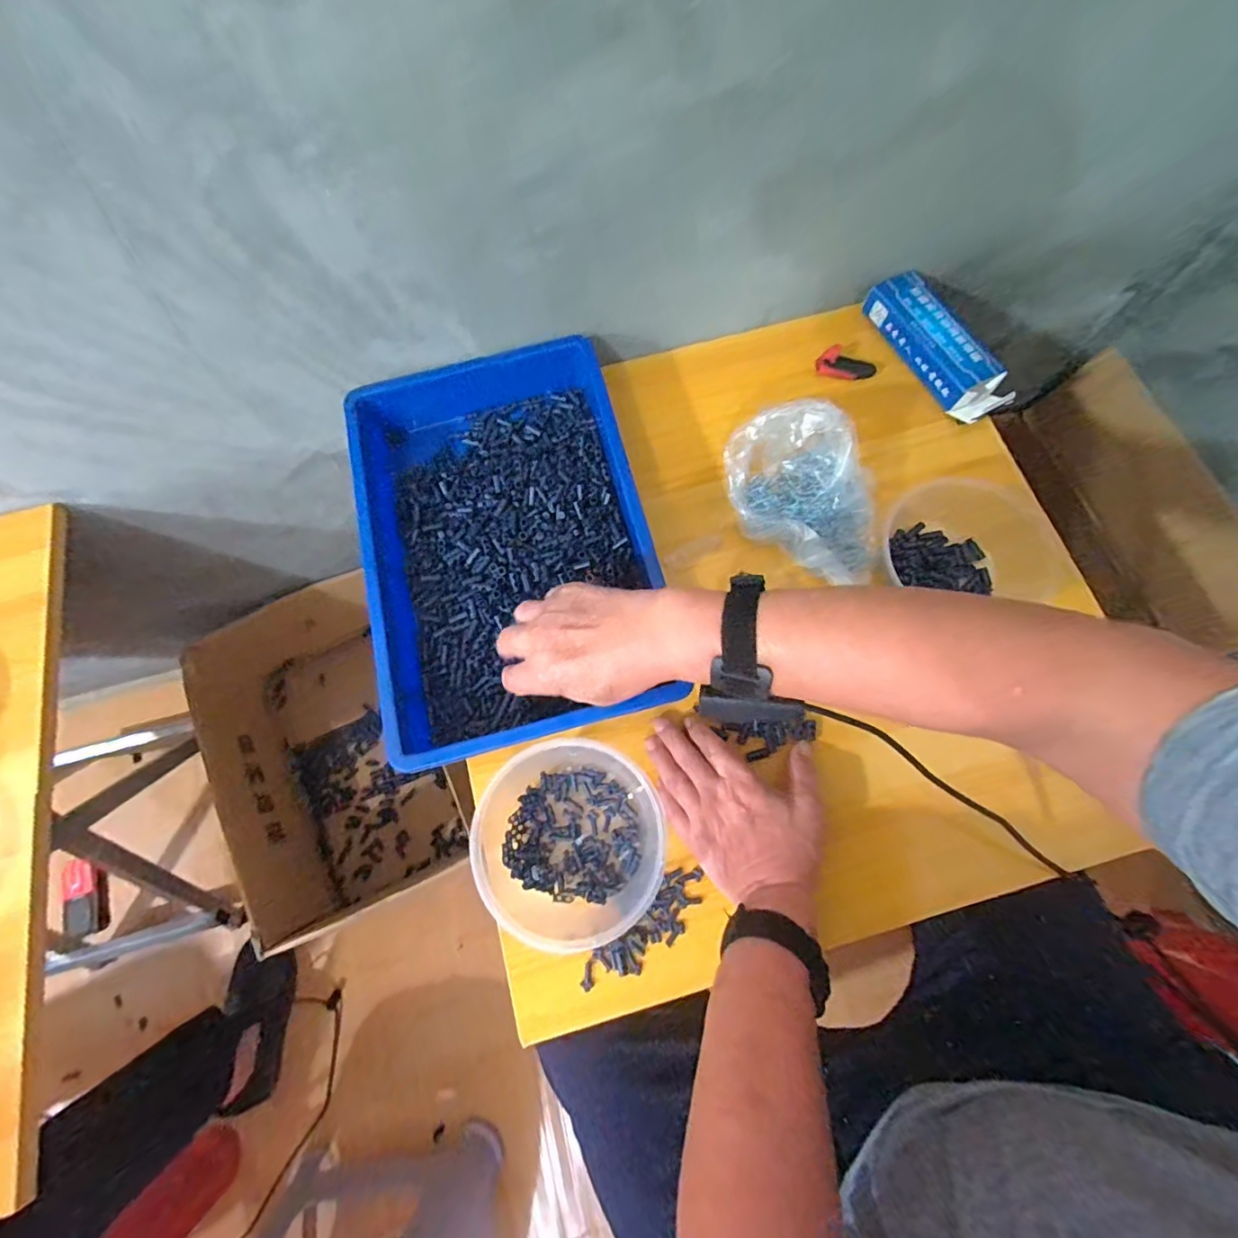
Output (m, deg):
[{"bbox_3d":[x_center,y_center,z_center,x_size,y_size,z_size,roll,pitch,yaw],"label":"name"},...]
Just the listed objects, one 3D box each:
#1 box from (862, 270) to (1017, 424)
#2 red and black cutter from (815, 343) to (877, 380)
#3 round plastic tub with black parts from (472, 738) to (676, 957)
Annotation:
[{"bbox_3d":[0.325,-0.279,0.537,0.058,0.037,0.175,-28,76,-8],"label":"box"},{"bbox_3d":[0.236,-0.263,0.544,0.057,0.014,0.030,26,76,7],"label":"red and black cutter"},{"bbox_3d":[-0.038,0.170,0.412,0.143,0.052,0.154,-35,77,-10],"label":"round plastic tub with black parts"}]

